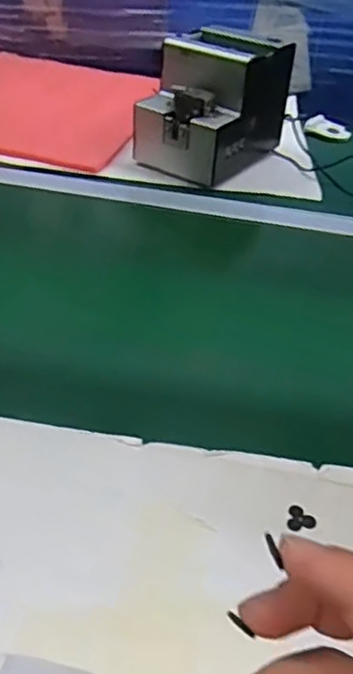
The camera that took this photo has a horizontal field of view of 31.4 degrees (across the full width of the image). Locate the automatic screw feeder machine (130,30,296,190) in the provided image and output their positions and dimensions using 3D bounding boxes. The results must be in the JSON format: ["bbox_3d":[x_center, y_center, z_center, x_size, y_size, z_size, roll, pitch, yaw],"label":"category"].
[{"bbox_3d":[0.048,-0.301,0.817,0.125,0.146,0.174,26,42,23],"label":"automatic screw feeder machine"}]

